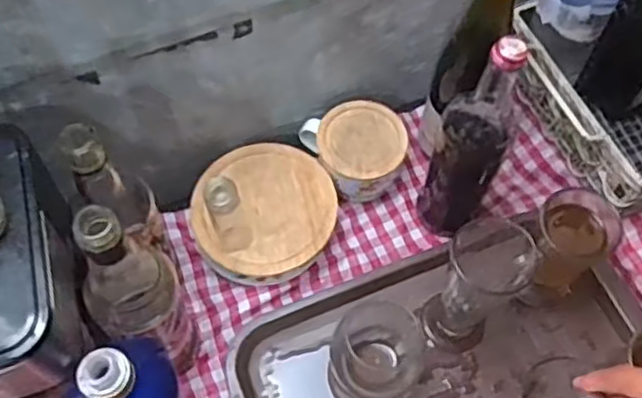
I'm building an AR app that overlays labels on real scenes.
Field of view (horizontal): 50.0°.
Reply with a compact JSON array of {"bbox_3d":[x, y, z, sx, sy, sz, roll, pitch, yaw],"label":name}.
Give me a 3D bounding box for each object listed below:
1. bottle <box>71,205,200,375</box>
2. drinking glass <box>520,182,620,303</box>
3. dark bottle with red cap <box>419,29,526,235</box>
[{"bbox_3d":[-0.153,0.086,0.588,0.077,0.279,0.059,-33,67,-17],"label":"bottle"},{"bbox_3d":[0.230,0.064,0.688,0.065,0.139,0.069,40,68,18],"label":"drinking glass"},{"bbox_3d":[0.144,-0.054,0.664,0.062,0.277,0.064,26,64,12],"label":"dark bottle with red cap"}]

